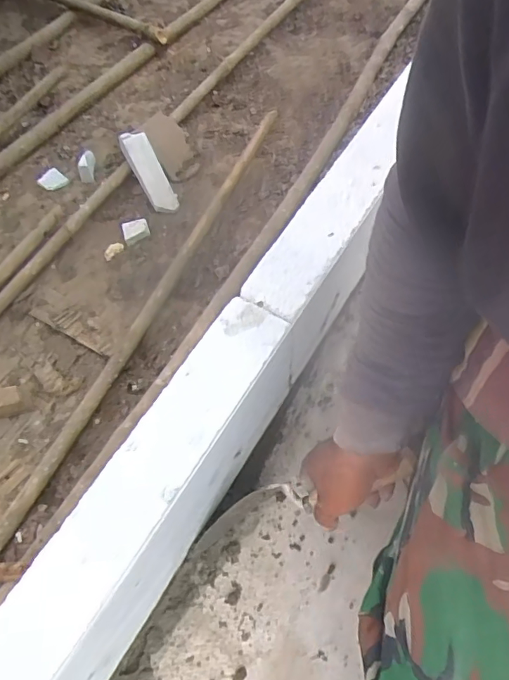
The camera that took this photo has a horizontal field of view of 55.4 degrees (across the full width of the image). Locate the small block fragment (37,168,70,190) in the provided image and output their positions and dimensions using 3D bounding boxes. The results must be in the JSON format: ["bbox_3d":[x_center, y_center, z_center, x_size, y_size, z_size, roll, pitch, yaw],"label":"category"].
[{"bbox_3d":[-0.635,-0.503,1.528,0.076,0.025,0.074,39,70,20],"label":"small block fragment"}]

